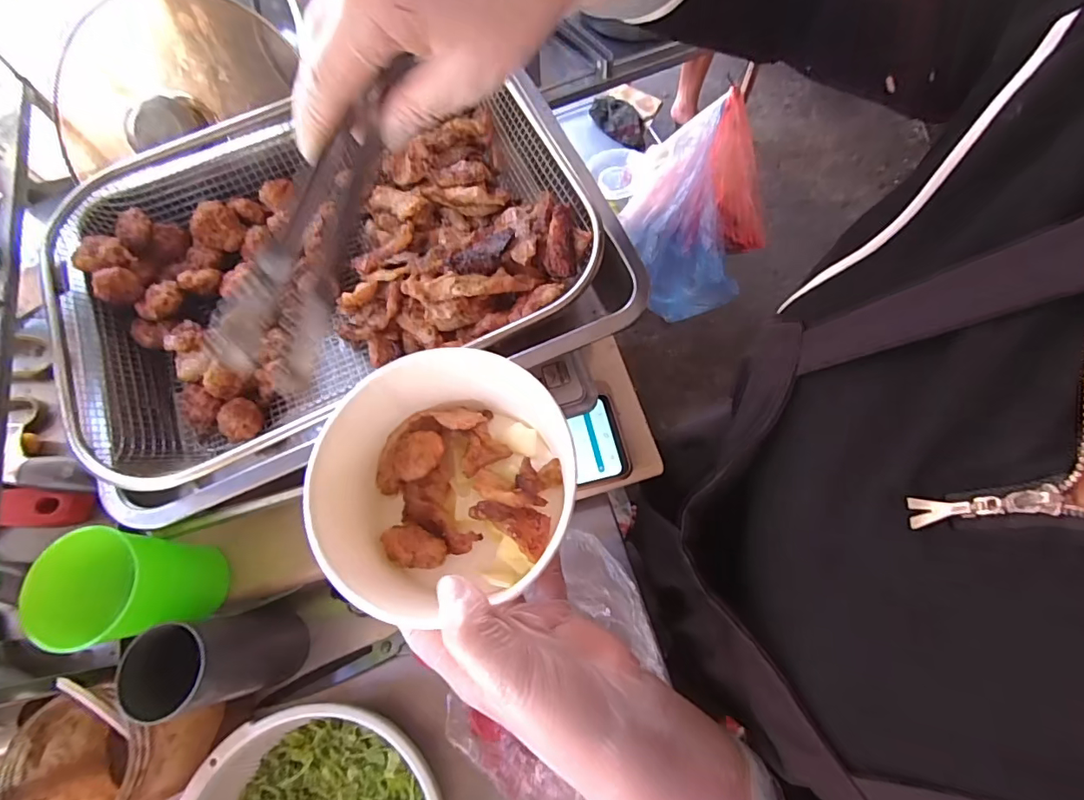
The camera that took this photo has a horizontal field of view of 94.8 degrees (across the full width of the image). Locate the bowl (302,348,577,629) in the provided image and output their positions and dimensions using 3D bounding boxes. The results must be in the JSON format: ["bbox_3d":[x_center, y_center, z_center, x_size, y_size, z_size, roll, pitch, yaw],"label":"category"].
[{"bbox_3d":[-0.052,0.048,0.284,0.132,0.068,0.137,-1,70,2],"label":"bowl"}]

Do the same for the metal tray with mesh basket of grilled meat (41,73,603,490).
[{"bbox_3d":[-0.166,-0.108,0.387,0.390,0.063,0.284,-24,70,-6],"label":"metal tray with mesh basket of grilled meat"}]

